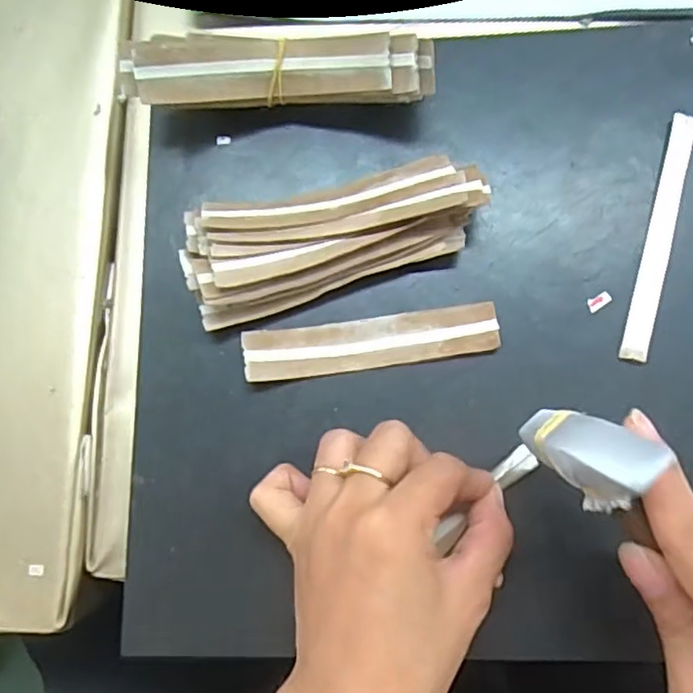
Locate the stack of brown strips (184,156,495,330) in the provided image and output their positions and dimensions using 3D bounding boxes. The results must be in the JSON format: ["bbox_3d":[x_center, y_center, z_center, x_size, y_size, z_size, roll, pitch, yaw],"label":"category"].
[{"bbox_3d":[-0.007,-0.055,0.300,0.140,0.030,0.055,-16,81,1],"label":"stack of brown strips"}]

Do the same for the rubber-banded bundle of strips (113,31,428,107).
[{"bbox_3d":[-0.031,-0.130,0.305,0.141,0.041,0.031,0,82,4],"label":"rubber-banded bundle of strips"}]

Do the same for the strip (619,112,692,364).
[{"bbox_3d":[0.150,-0.052,0.302,0.013,0.004,0.122,15,83,6],"label":"strip"}]

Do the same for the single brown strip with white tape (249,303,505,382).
[{"bbox_3d":[0.012,-0.002,0.303,0.119,0.007,0.024,-8,85,1],"label":"single brown strip with white tape"}]

